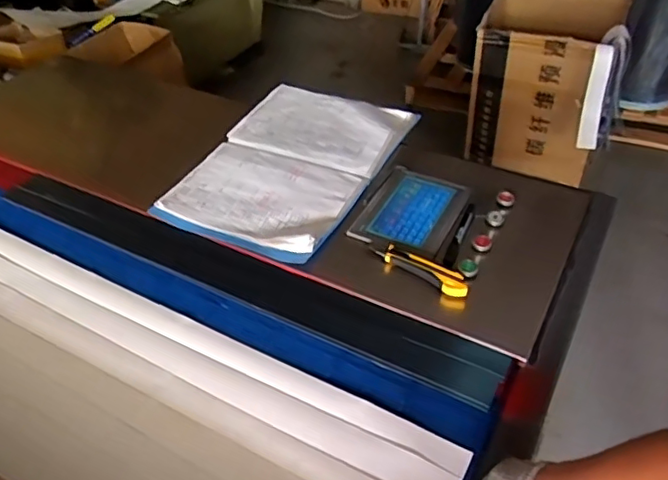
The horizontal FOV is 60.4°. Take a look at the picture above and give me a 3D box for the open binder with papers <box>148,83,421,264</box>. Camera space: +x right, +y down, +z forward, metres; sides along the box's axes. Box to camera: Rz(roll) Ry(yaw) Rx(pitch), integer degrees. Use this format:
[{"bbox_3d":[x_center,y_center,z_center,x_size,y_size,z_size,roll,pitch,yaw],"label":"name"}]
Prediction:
[{"bbox_3d":[-0.078,-0.150,1.038,0.305,0.022,0.437,18,49,20],"label":"open binder with papers"}]

